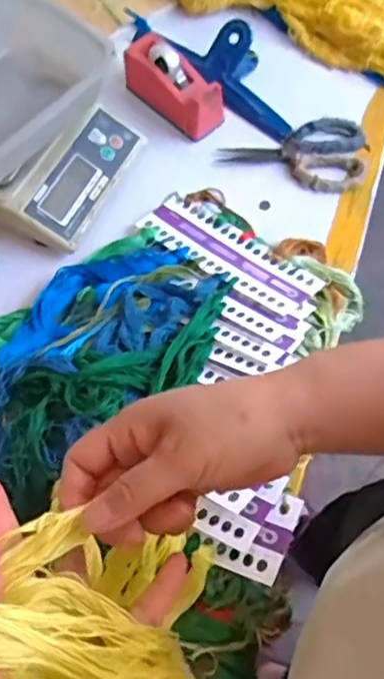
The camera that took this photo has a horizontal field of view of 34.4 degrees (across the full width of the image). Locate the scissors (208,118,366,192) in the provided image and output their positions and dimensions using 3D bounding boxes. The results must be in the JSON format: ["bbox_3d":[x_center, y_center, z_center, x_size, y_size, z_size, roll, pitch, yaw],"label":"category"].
[{"bbox_3d":[0.140,-0.266,0.847,0.192,0.013,0.118,15,67,7],"label":"scissors"}]

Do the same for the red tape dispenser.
[{"bbox_3d":[-0.024,-0.353,0.861,0.160,0.072,0.066,43,73,6],"label":"red tape dispenser"}]

